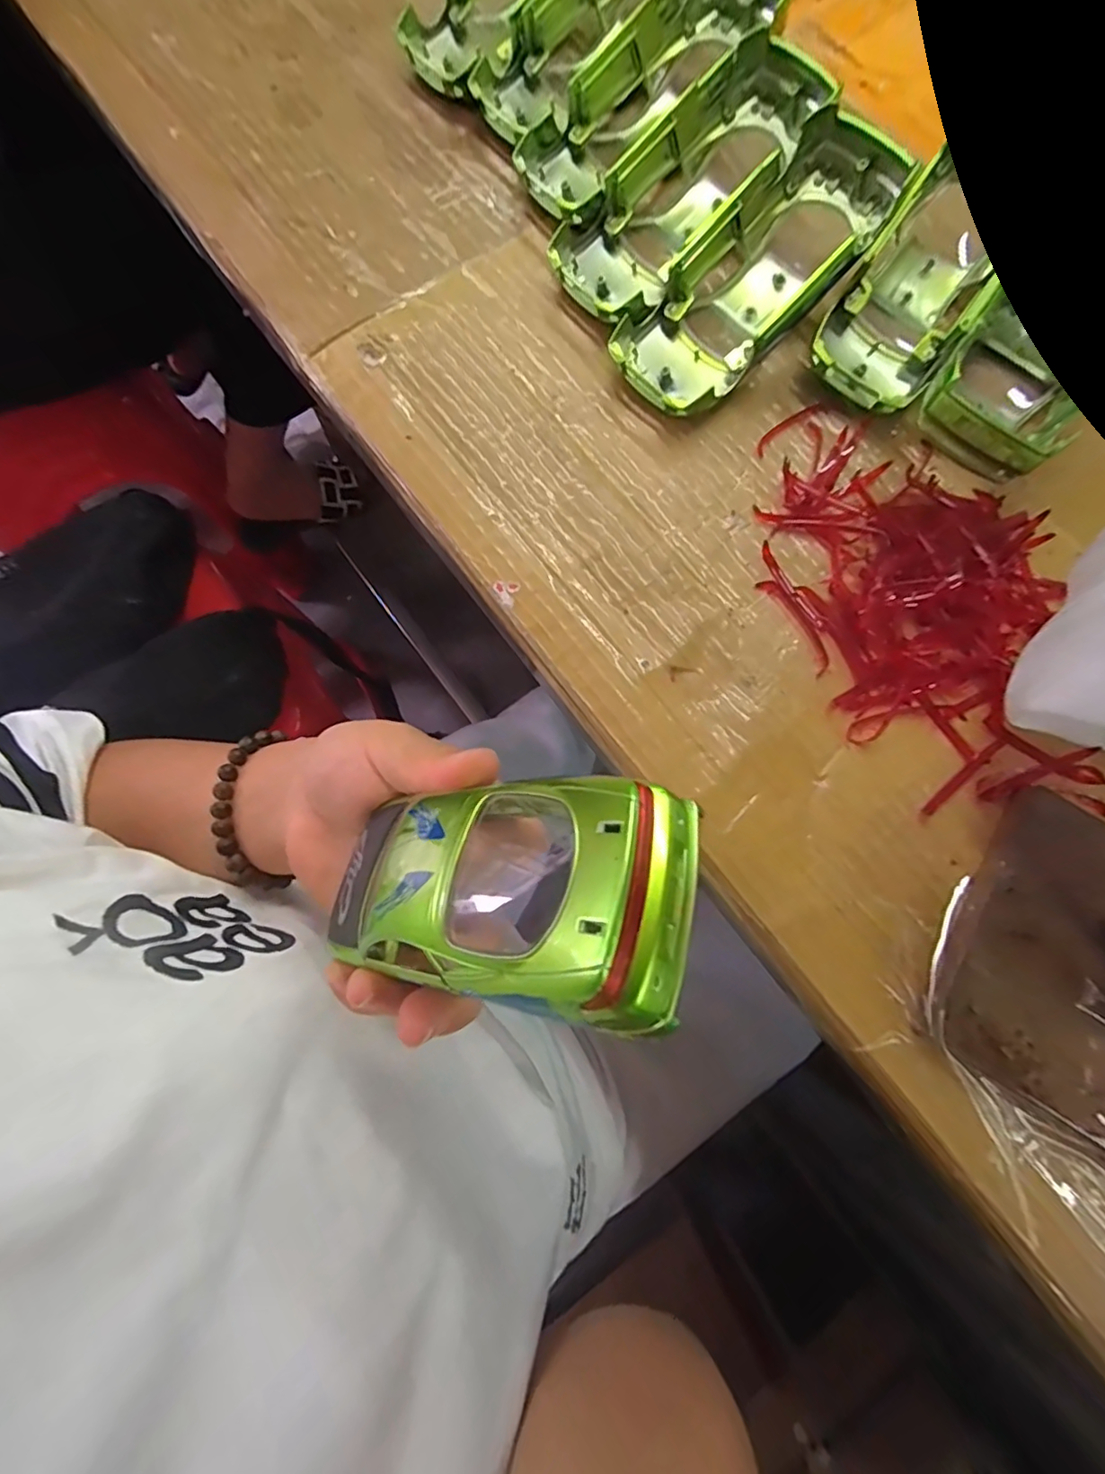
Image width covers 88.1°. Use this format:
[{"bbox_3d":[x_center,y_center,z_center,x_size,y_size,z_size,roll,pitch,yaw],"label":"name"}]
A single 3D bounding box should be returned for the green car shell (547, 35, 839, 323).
[{"bbox_3d":[0.062,-0.243,0.256,0.130,0.039,0.059,-44,81,5],"label":"green car shell"}]

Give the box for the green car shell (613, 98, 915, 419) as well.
[{"bbox_3d":[0.089,-0.197,0.248,0.054,0.033,0.132,45,95,9],"label":"green car shell"}]

